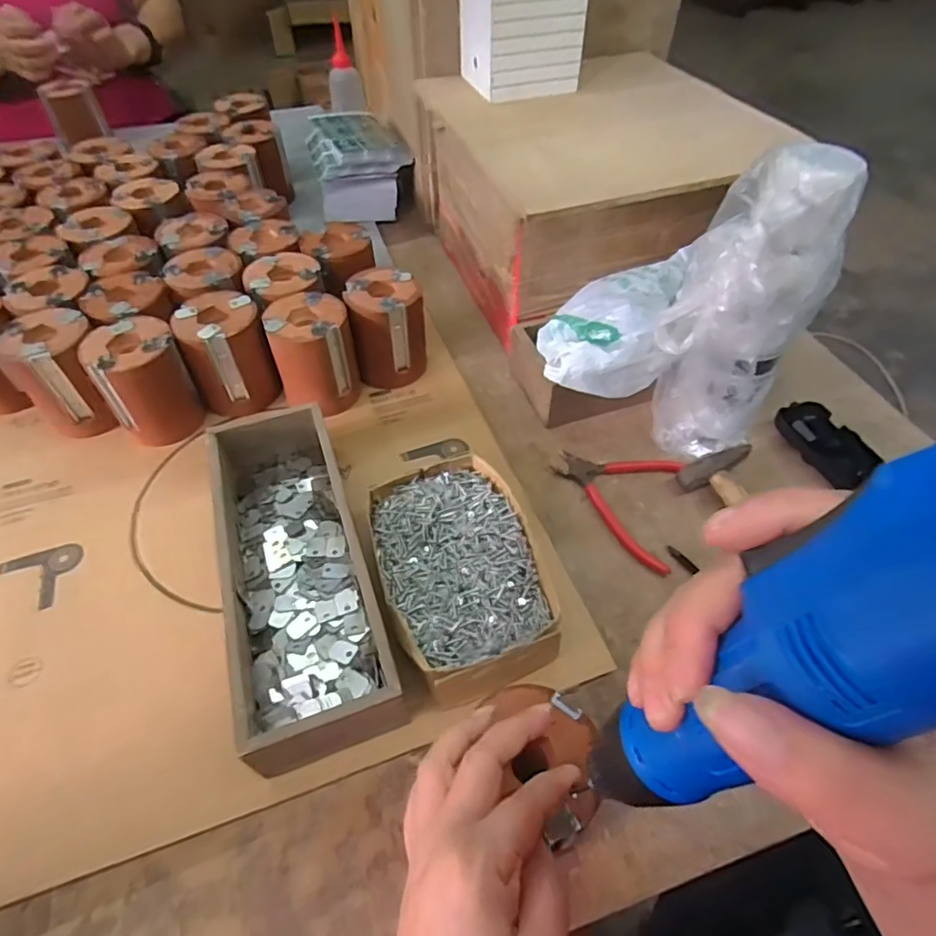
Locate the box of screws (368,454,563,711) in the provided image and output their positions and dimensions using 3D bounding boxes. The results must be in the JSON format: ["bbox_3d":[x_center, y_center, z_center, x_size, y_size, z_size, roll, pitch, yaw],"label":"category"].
[{"bbox_3d":[-0.005,0.084,0.452,0.118,0.061,0.180,-17,53,-13],"label":"box of screws"}]

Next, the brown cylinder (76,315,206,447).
[{"bbox_3d":[-0.312,-0.082,0.562,0.075,0.104,0.078,-32,57,-23],"label":"brown cylinder"}]

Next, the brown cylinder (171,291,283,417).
[{"bbox_3d":[-0.243,-0.115,0.584,0.080,0.096,0.074,-23,54,-18],"label":"brown cylinder"}]

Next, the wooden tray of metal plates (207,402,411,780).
[{"bbox_3d":[-0.134,0.075,0.453,0.101,0.067,0.307,-16,52,-12],"label":"wooden tray of metal plates"}]

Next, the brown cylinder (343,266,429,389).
[{"bbox_3d":[-0.083,-0.148,0.607,0.076,0.096,0.073,-8,51,-6],"label":"brown cylinder"}]

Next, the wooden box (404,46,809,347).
[{"bbox_3d":[0.141,-0.316,0.679,0.304,0.199,0.357,-13,52,-10],"label":"wooden box"}]

